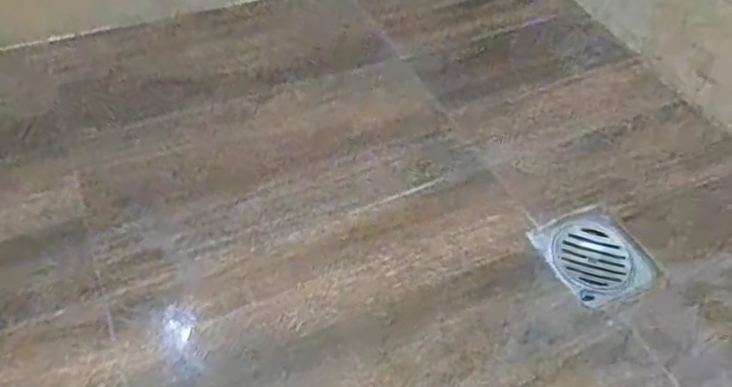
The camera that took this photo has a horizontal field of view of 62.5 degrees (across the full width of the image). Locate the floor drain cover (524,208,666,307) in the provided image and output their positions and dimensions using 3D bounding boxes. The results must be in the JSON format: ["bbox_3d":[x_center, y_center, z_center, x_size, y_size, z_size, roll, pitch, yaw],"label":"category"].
[{"bbox_3d":[0.272,0.074,0.718,0.114,0.009,0.120,-16,52,-17],"label":"floor drain cover"}]

